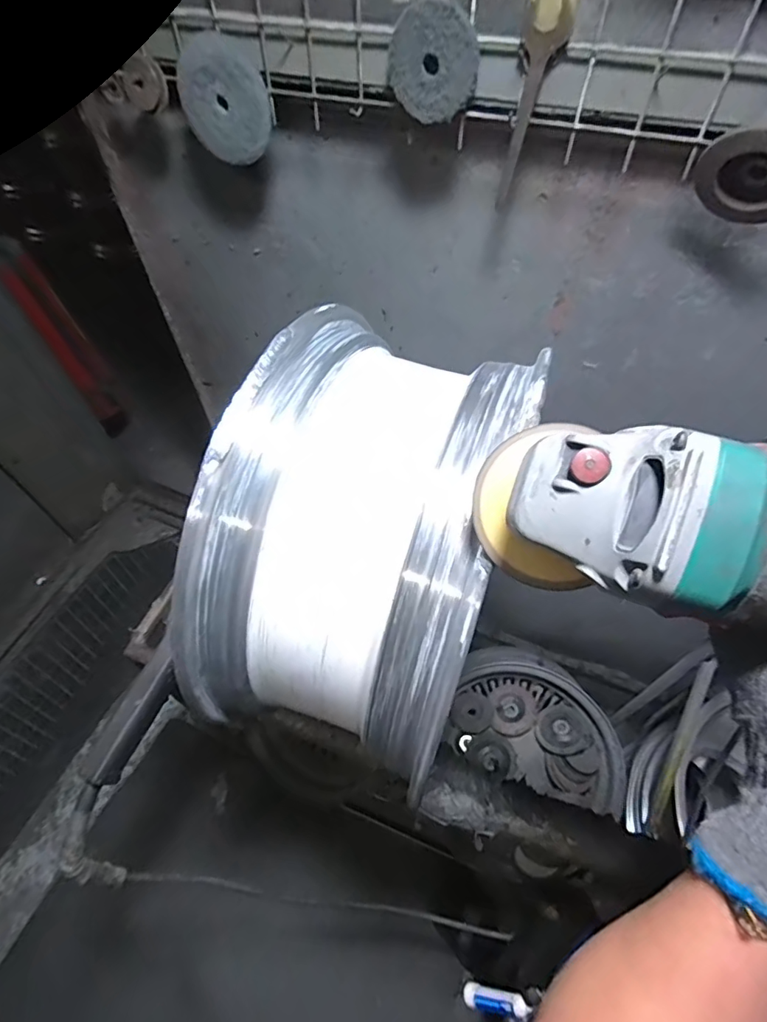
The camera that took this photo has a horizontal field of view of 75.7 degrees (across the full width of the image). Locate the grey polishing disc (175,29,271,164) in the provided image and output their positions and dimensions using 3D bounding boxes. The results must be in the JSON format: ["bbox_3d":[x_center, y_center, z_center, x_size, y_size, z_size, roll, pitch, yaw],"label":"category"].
[{"bbox_3d":[-0.182,-0.466,0.562,0.113,0.108,0.007,20,51,2],"label":"grey polishing disc"}]

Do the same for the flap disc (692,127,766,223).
[{"bbox_3d":[0.330,-0.298,0.438,0.094,0.088,0.018,30,89,47],"label":"flap disc"}]

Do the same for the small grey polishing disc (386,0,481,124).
[{"bbox_3d":[0.048,-0.425,0.469,0.087,0.085,0.012,36,54,-7],"label":"small grey polishing disc"}]

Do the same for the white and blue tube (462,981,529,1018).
[{"bbox_3d":[0.110,0.481,0.485,0.068,0.014,0.019,-21,45,34],"label":"white and blue tube"}]

